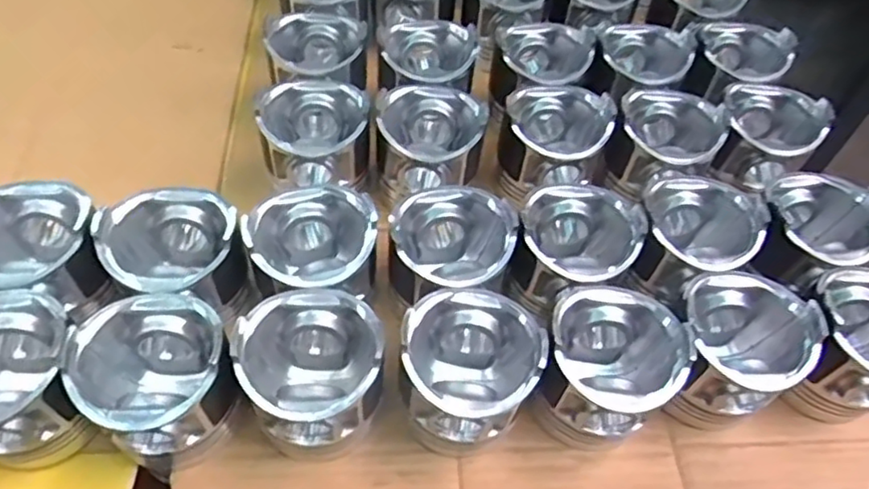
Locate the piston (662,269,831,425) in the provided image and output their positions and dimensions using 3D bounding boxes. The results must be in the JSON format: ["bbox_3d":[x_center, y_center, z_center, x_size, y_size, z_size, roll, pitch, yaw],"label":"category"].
[{"bbox_3d":[0.191,0.071,0.420,0.082,0.086,0.078,3,53,-4],"label":"piston"}]

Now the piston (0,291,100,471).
[{"bbox_3d":[-0.246,0.084,0.377,0.081,0.092,0.091,-25,60,-22],"label":"piston"}]

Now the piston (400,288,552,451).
[{"bbox_3d":[0.020,0.081,0.398,0.080,0.081,0.081,3,53,-4],"label":"piston"}]

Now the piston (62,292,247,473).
[{"bbox_3d":[-0.162,0.083,0.382,0.079,0.089,0.081,3,53,-4],"label":"piston"}]

